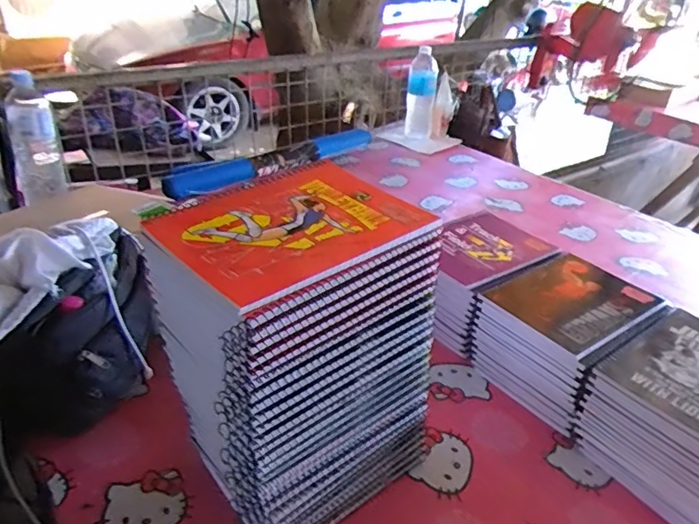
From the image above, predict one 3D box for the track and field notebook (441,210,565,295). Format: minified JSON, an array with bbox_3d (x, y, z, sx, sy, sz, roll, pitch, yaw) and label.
[{"bbox_3d":[0.201,-0.023,0.803,0.196,0.013,0.163,-20,39,-31],"label":"track and field notebook"}]

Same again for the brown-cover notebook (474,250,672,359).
[{"bbox_3d":[0.289,0.045,0.695,0.194,0.007,0.154,-20,39,-31],"label":"brown-cover notebook"}]

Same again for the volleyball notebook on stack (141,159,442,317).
[{"bbox_3d":[-0.045,-0.034,0.440,0.190,0.016,0.156,-25,41,-36],"label":"volleyball notebook on stack"}]

